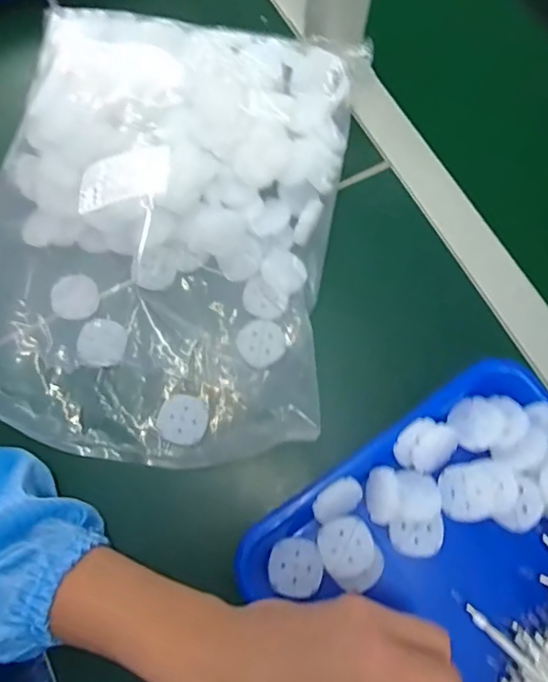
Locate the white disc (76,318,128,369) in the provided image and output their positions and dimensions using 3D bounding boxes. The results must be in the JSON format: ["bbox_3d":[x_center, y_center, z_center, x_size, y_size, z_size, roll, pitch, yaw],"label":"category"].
[{"bbox_3d":[-0.132,0.002,0.407,0.034,0.004,0.037,3,78,-16],"label":"white disc"}]

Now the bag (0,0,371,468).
[{"bbox_3d":[-0.087,-0.099,0.396,0.269,0.076,0.361,8,71,2],"label":"bag"}]

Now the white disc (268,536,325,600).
[{"bbox_3d":[0.015,0.149,0.353,0.036,0.008,0.034,0,71,-1],"label":"white disc"}]

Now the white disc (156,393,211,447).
[{"bbox_3d":[-0.066,0.058,0.388,0.034,0.006,0.036,0,71,-1],"label":"white disc"}]

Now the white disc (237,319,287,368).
[{"bbox_3d":[-0.009,0.001,0.406,0.034,0.009,0.035,0,71,-1],"label":"white disc"}]

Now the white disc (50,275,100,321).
[{"bbox_3d":[-0.156,-0.035,0.416,0.037,0.005,0.036,0,71,-1],"label":"white disc"}]

